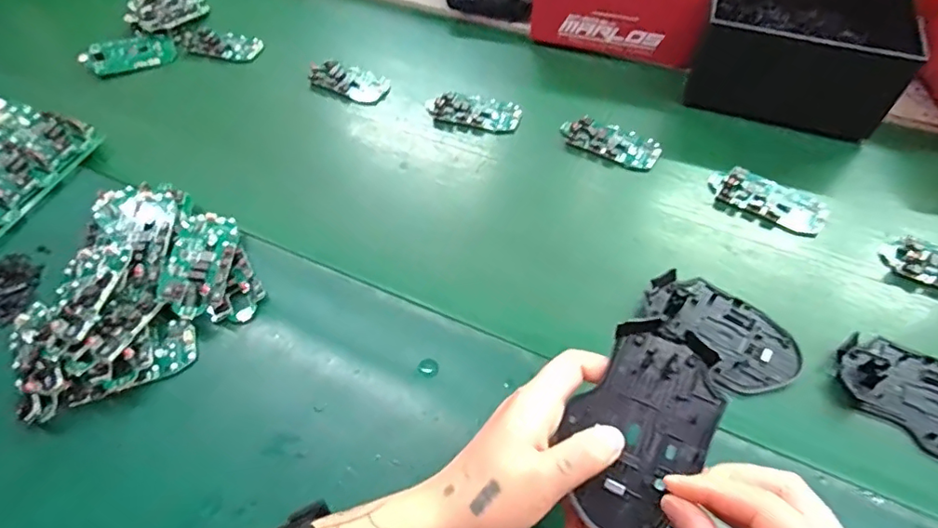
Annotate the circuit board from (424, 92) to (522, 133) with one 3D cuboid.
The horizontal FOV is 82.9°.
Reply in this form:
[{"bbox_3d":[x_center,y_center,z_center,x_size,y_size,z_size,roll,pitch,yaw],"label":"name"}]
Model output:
[{"bbox_3d":[0.004,-0.164,0.563,0.102,0.012,0.046,8,55,7],"label":"circuit board"}]

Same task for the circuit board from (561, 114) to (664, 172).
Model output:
[{"bbox_3d":[0.141,-0.124,0.529,0.096,0.011,0.043,25,59,18],"label":"circuit board"}]

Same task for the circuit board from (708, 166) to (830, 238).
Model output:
[{"bbox_3d":[0.272,-0.060,0.482,0.100,0.011,0.048,27,60,19],"label":"circuit board"}]

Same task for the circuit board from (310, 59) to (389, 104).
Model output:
[{"bbox_3d":[-0.132,-0.208,0.598,0.088,0.016,0.047,23,58,17],"label":"circuit board"}]

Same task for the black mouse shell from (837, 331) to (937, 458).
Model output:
[{"bbox_3d":[0.320,0.091,0.373,0.109,0.017,0.074,38,64,25],"label":"black mouse shell"}]

